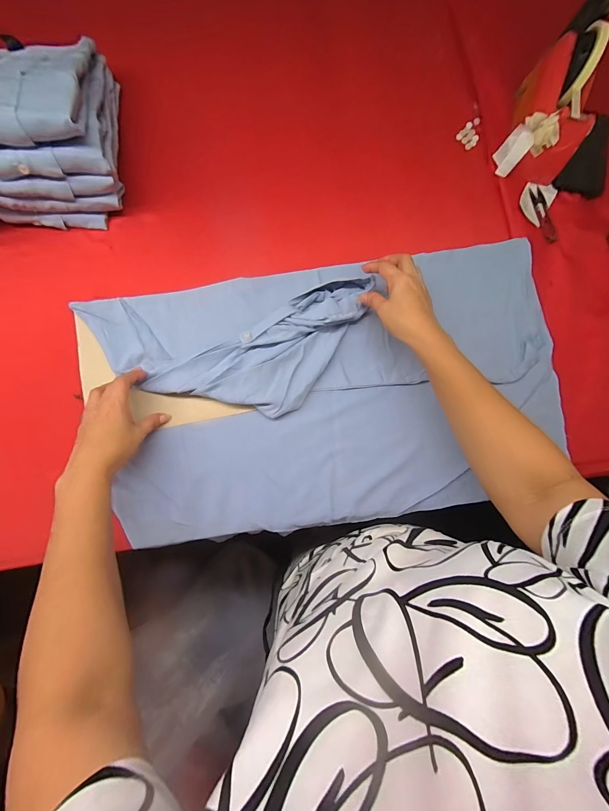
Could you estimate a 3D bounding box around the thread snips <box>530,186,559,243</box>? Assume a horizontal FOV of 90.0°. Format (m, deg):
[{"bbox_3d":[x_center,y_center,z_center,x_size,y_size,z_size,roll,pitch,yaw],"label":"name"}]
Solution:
[{"bbox_3d":[0.401,-0.323,0.512,0.024,0.006,0.110,-5,77,-3],"label":"thread snips"}]

